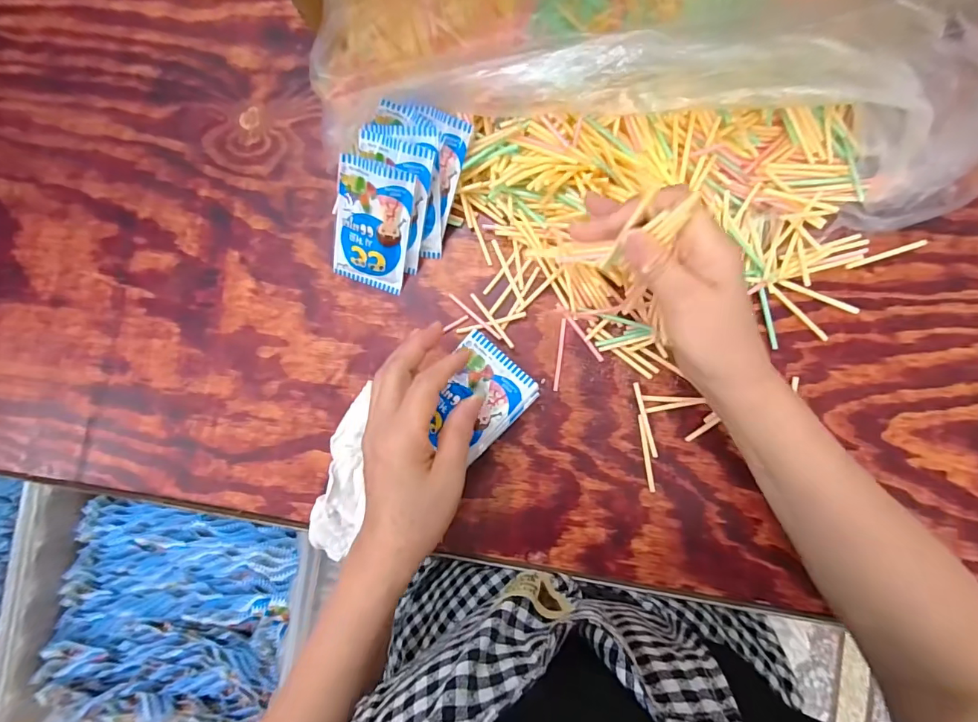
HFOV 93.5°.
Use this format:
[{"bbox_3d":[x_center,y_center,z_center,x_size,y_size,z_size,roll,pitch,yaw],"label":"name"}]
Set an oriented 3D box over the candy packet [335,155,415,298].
[{"bbox_3d":[-0.100,-0.111,0.390,0.064,0.010,0.104,18,122,4],"label":"candy packet"}]

